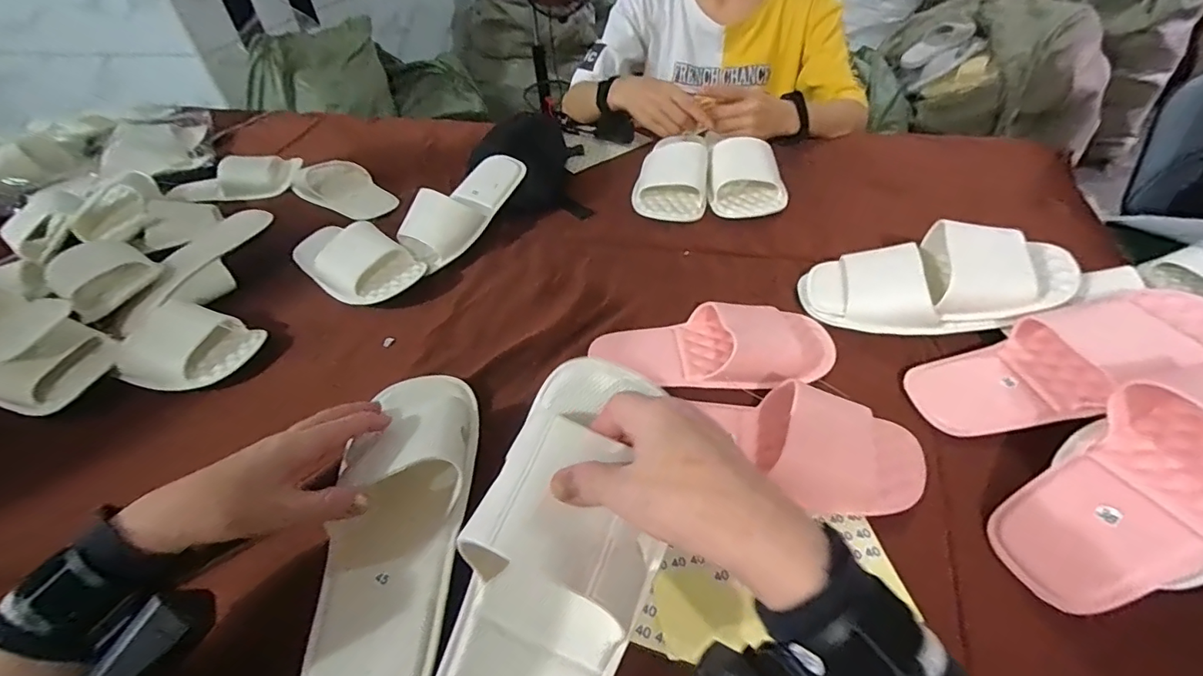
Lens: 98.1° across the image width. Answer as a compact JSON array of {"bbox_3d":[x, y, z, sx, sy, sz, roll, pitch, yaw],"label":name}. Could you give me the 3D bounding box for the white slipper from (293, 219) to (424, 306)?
[{"bbox_3d":[-0.325,-0.112,0.661,0.226,0.069,0.095,30,54,31],"label":"white slipper"}]

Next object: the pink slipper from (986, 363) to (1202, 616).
[{"bbox_3d":[0.375,0.084,0.338,0.237,0.065,0.105,-35,47,4],"label":"pink slipper"}]

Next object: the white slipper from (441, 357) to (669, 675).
[{"bbox_3d":[-0.029,0.145,0.302,0.102,0.065,0.267,10,81,16],"label":"white slipper"}]

